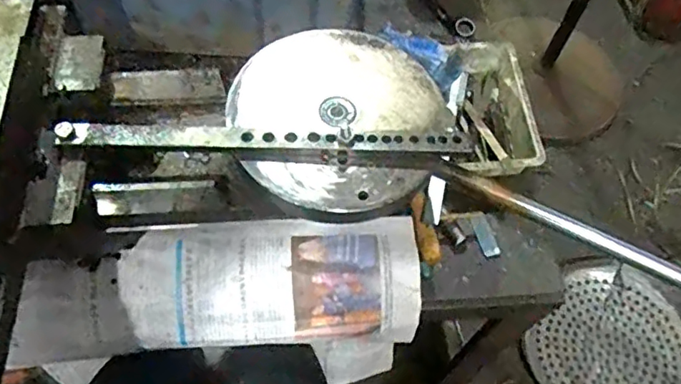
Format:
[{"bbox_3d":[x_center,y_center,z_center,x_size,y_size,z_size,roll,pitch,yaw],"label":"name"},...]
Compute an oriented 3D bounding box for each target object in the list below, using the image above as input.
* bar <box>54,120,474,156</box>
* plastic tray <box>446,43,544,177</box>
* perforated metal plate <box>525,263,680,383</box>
[{"bbox_3d":[-0.060,-0.045,0.462,0.327,0.018,0.027,0,60,-3],"label":"bar"},{"bbox_3d":[0.163,-0.095,0.640,0.107,0.058,0.181,-2,60,-4],"label":"plastic tray"},{"bbox_3d":[0.617,0.358,1.249,0.339,0.018,0.352,1,66,-2],"label":"perforated metal plate"}]

